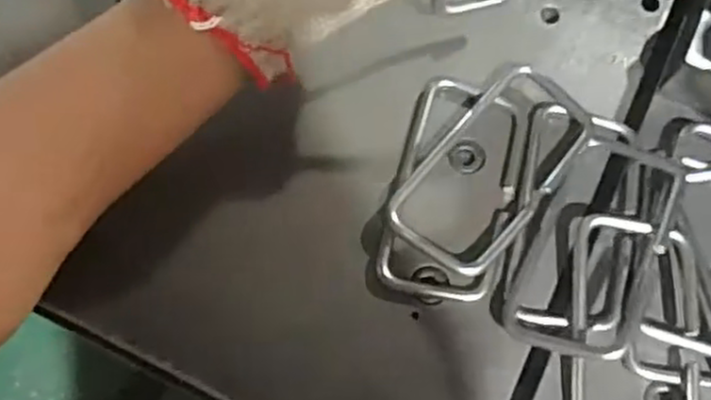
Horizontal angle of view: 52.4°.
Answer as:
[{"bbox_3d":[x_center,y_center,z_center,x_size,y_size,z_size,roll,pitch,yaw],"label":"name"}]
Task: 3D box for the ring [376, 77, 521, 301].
[{"bbox_3d":[0.046,-0.006,0.325,0.053,0.009,0.103,14,69,3],"label":"ring"}]

